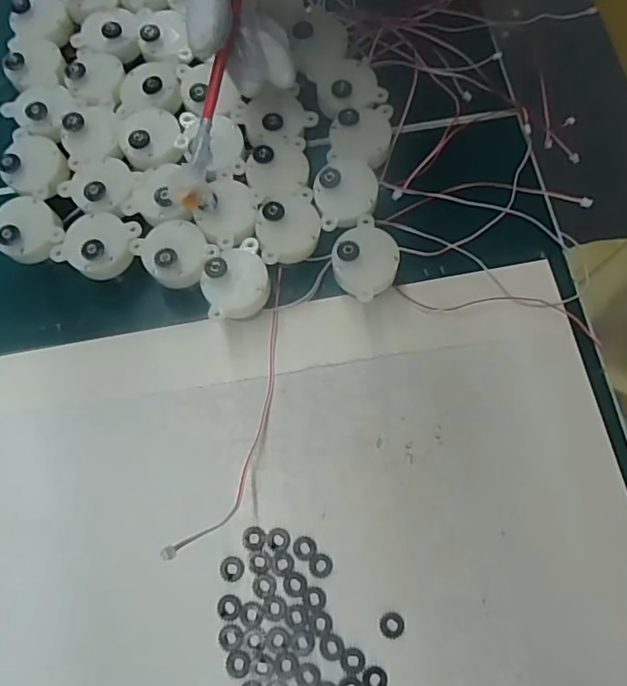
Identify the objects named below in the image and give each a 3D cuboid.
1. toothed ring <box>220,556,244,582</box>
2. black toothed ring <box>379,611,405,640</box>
[{"bbox_3d":[-0.036,0.100,0.245,0.011,0.004,0.010,-1,73,2],"label":"toothed ring"},{"bbox_3d":[0.034,0.121,0.236,0.011,0.004,0.010,-1,73,2],"label":"black toothed ring"}]

